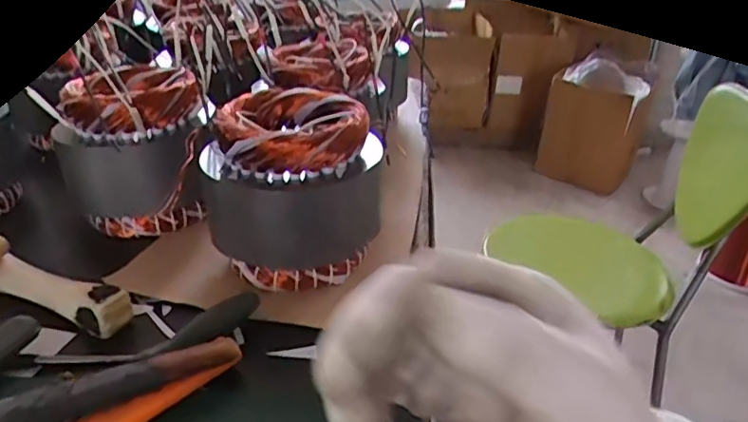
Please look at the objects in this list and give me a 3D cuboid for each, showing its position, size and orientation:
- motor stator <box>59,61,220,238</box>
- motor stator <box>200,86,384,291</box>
[{"bbox_3d":[-0.243,-0.067,0.615,0.142,0.144,0.126,-11,31,-24],"label":"motor stator"},{"bbox_3d":[-0.074,-0.023,0.532,0.143,0.135,0.130,-9,30,-20],"label":"motor stator"}]

